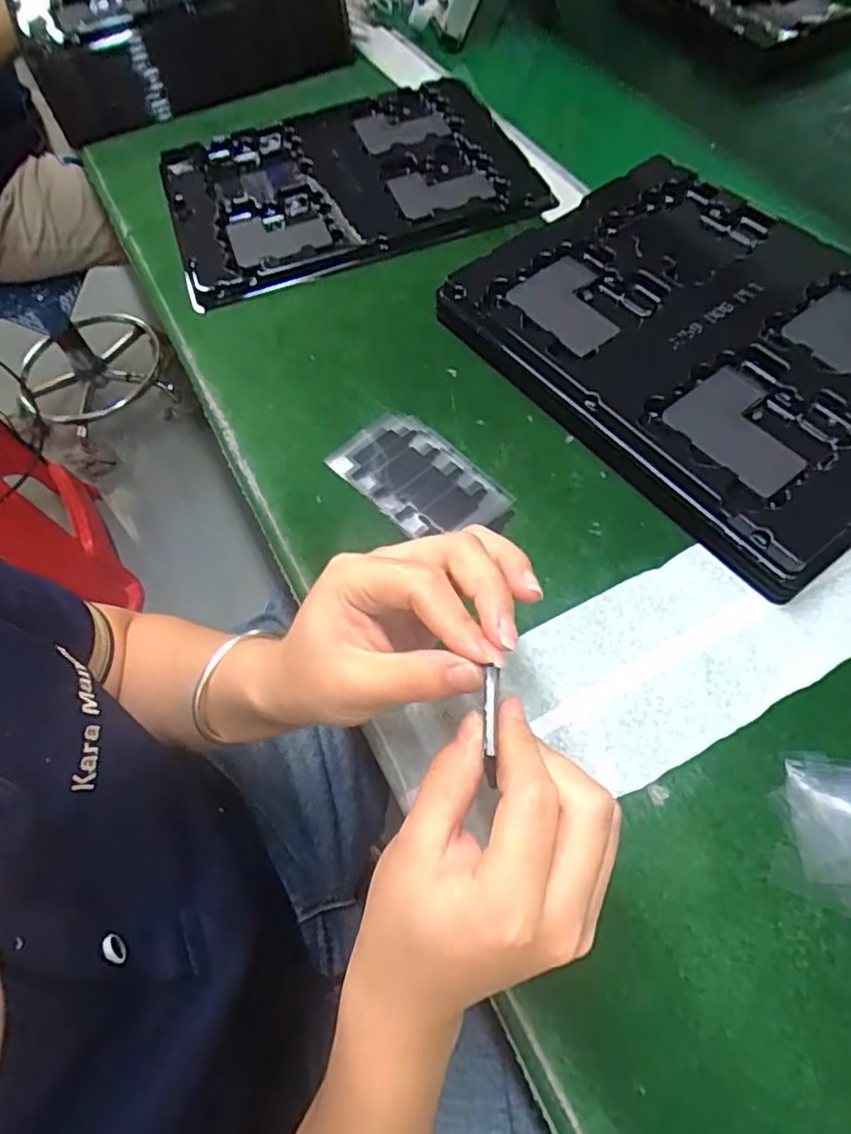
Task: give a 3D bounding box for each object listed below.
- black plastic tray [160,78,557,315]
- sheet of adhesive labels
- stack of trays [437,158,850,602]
[{"bbox_3d":[-0.067,-0.335,0.541,0.307,0.030,0.210,-23,62,-7],"label":"black plastic tray"},{"bbox_3d":[-0.005,-0.055,0.382,0.062,0.004,0.106,-43,66,-16],"label":"sheet of adhesive labels"},{"bbox_3d":[0.179,-0.149,0.406,0.215,0.044,0.303,-35,64,-13],"label":"stack of trays"}]

